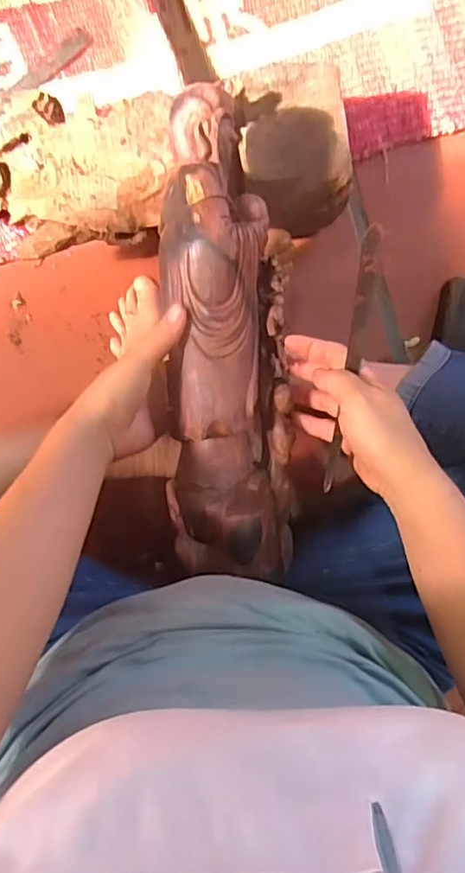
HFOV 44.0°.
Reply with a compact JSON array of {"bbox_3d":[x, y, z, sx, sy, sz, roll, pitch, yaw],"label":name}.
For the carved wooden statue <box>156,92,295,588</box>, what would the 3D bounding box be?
[{"bbox_3d":[-0.005,-0.078,0.456,0.097,0.102,0.368,-4,91,-4],"label":"carved wooden statue"}]

